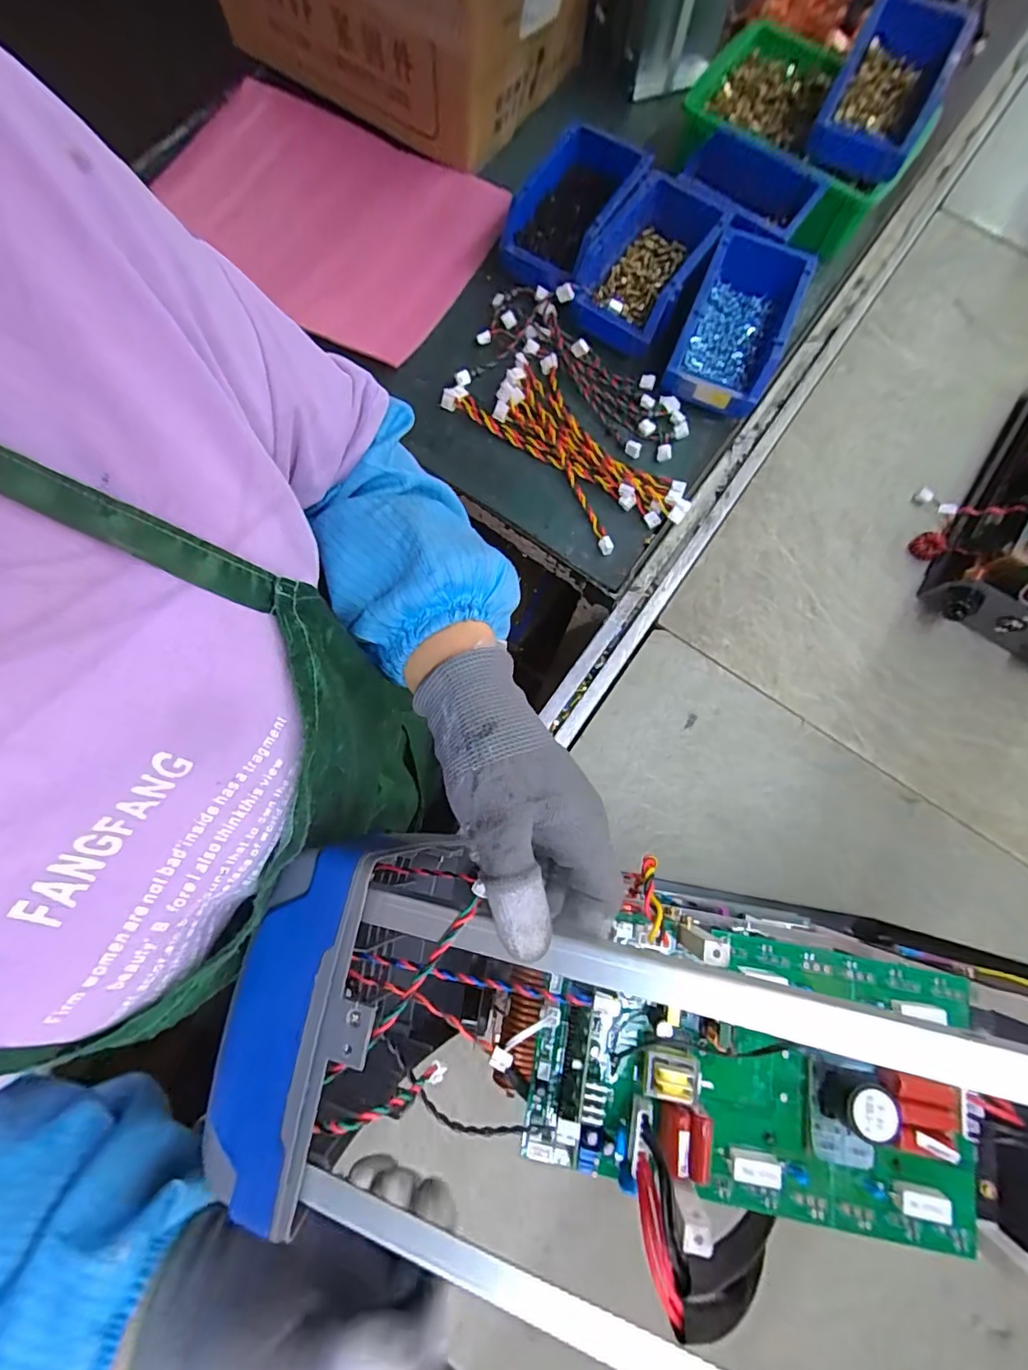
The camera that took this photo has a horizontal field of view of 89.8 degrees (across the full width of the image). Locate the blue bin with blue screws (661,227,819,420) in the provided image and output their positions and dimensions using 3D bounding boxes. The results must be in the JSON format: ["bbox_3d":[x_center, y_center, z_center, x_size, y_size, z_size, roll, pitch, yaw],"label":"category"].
[{"bbox_3d":[0.241,-0.390,0.558,0.108,0.066,0.185,24,77,4],"label":"blue bin with blue screws"}]

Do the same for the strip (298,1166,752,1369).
[{"bbox_3d":[0.052,0.229,0.173,0.287,0.004,0.017,8,76,17],"label":"strip"}]

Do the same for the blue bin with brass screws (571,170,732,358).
[{"bbox_3d":[0.154,-0.472,0.583,0.119,0.069,0.200,38,79,7],"label":"blue bin with brass screws"}]

